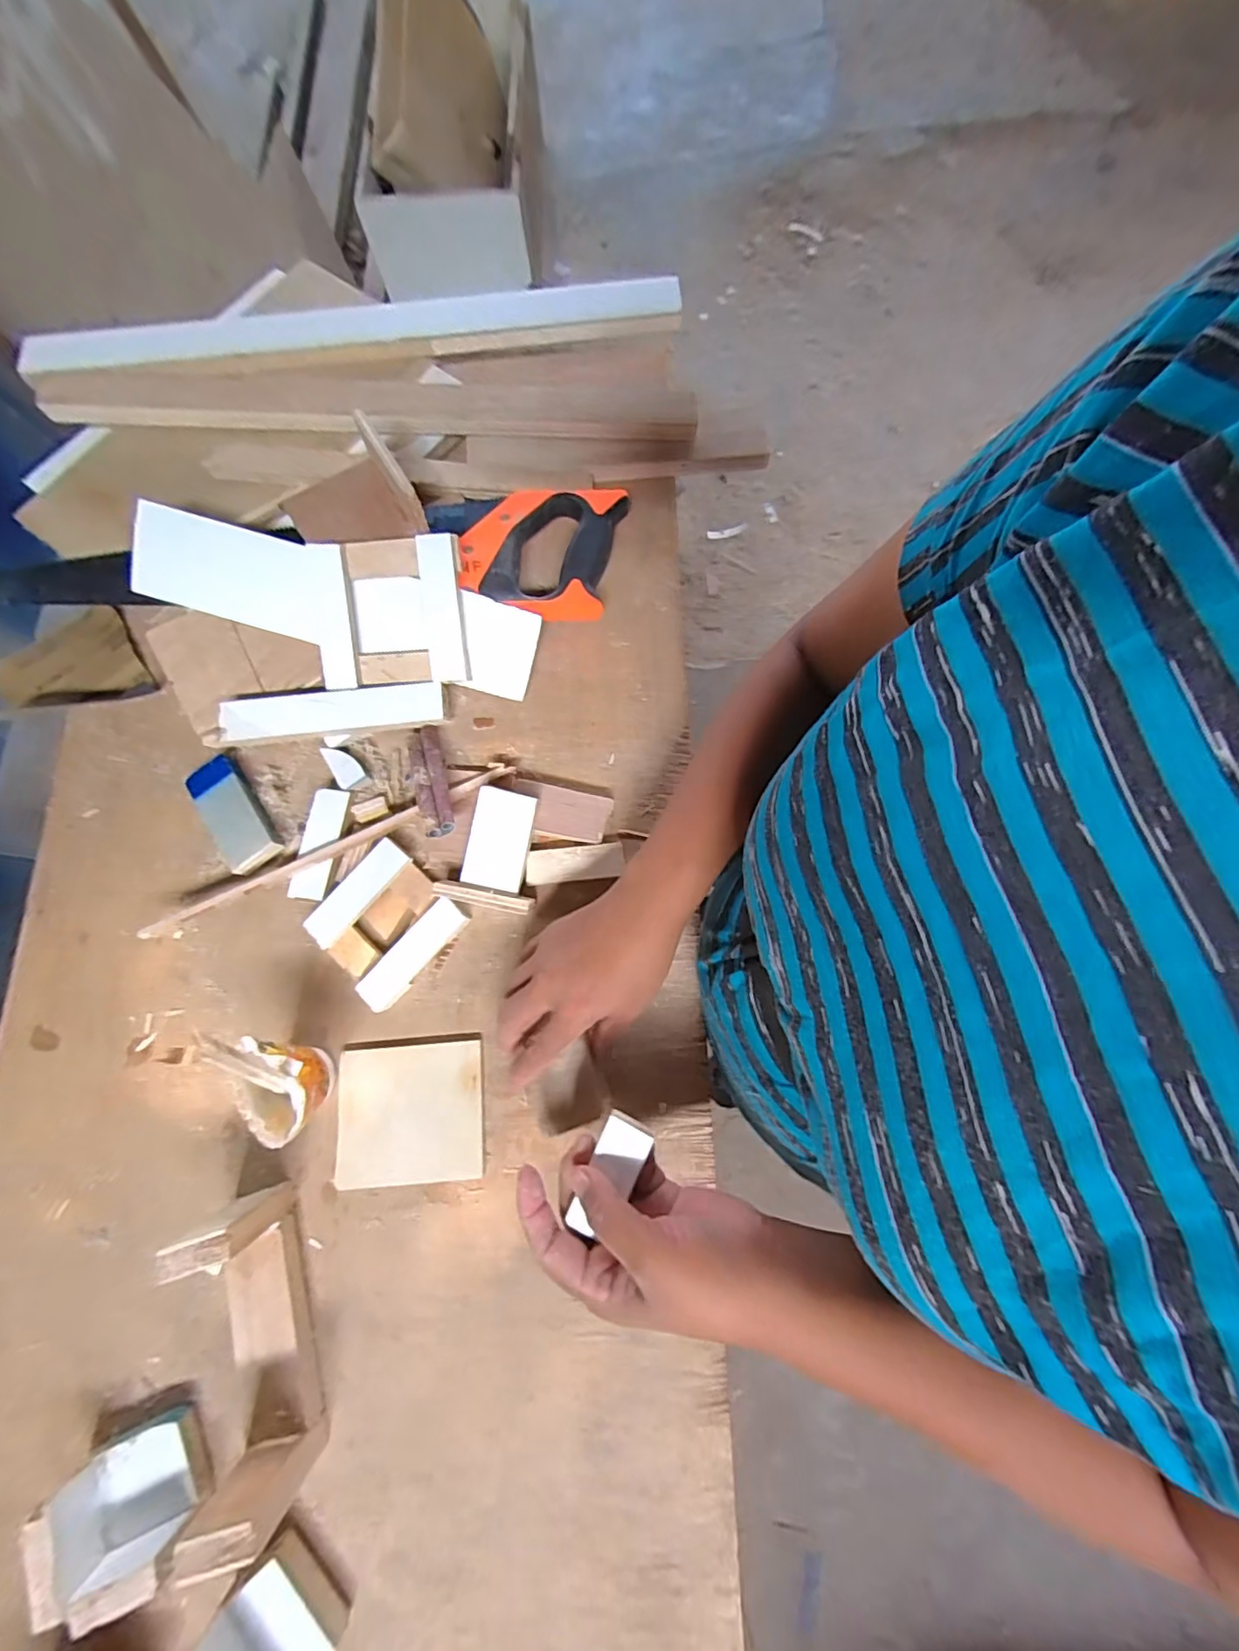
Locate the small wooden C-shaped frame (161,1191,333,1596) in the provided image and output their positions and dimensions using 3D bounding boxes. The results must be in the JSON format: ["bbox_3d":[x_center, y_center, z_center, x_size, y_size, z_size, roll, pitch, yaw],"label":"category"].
[{"bbox_3d":[-0.226,0.319,0.339,0.048,0.074,0.157,-17,77,-4],"label":"small wooden C-shaped frame"}]

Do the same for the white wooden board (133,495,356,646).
[{"bbox_3d":[-0.300,-0.200,0.450,0.179,0.010,0.074,14,107,1],"label":"white wooden board"}]

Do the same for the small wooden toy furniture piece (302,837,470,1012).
[{"bbox_3d":[-0.178,0.074,0.429,0.090,0.017,0.090,41,79,9],"label":"small wooden toy furniture piece"}]

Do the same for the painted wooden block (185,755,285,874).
[{"bbox_3d":[-0.308,-0.009,0.446,0.041,0.021,0.093,-34,78,-8],"label":"painted wooden block"}]

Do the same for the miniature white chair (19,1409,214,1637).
[{"bbox_3d":[-0.291,0.407,0.332,0.076,0.045,0.068,-24,77,-6],"label":"miniature white chair"}]

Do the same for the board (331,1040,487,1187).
[{"bbox_3d":[-0.149,0.205,0.401,0.100,0.009,0.090,-4,76,-1],"label":"board"}]

